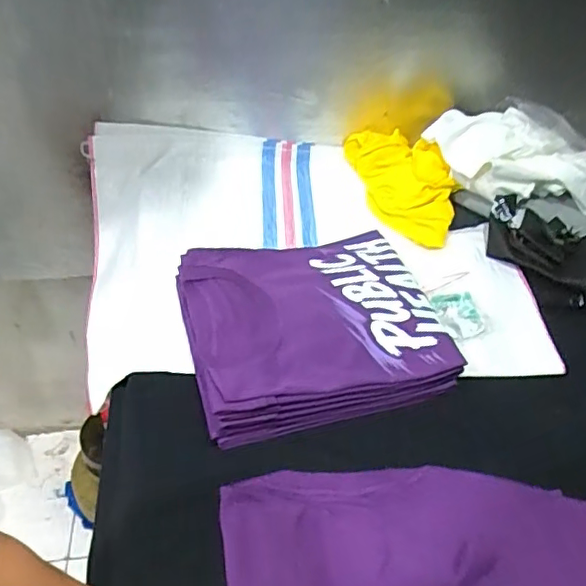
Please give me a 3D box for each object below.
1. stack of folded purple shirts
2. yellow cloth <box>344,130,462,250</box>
[{"bbox_3d":[0.021,0.041,0.784,0.326,0.078,0.284,-11,45,-15],"label":"stack of folded purple shirts"},{"bbox_3d":[0.200,-0.219,1.052,0.121,0.087,0.287,-13,45,-16],"label":"yellow cloth"}]

